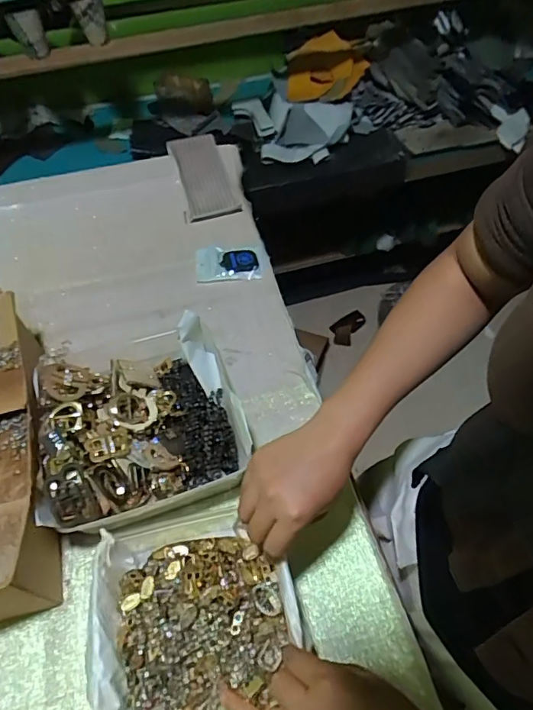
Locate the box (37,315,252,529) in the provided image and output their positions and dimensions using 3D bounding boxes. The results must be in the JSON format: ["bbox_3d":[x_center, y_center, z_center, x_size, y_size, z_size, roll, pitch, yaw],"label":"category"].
[{"bbox_3d":[-0.137,0.065,0.536,0.200,0.086,0.203,-18,58,-11],"label":"box"}]

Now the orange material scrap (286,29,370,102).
[{"bbox_3d":[0.127,-0.631,1.071,0.163,0.054,0.223,-1,55,1],"label":"orange material scrap"}]

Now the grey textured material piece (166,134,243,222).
[{"bbox_3d":[-0.102,-0.292,0.803,0.080,0.027,0.170,-15,57,-10],"label":"grey textured material piece"}]

